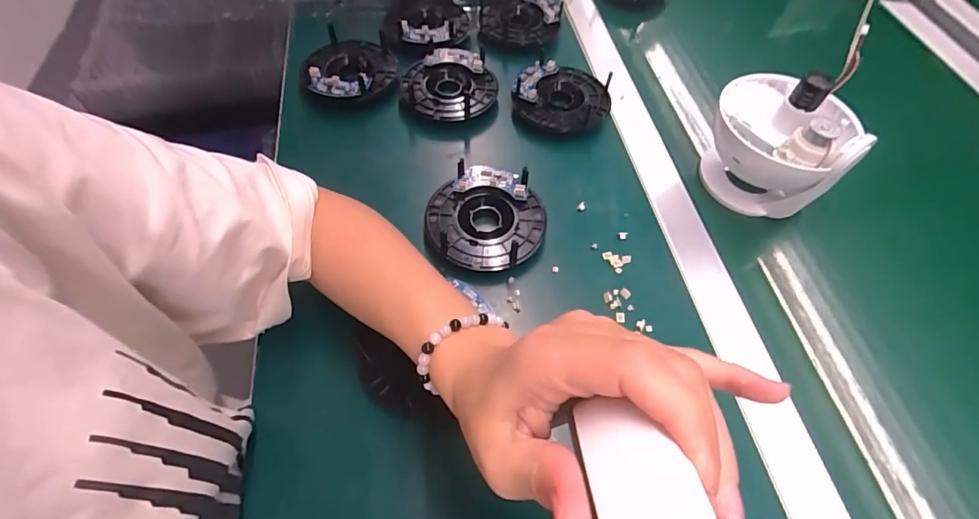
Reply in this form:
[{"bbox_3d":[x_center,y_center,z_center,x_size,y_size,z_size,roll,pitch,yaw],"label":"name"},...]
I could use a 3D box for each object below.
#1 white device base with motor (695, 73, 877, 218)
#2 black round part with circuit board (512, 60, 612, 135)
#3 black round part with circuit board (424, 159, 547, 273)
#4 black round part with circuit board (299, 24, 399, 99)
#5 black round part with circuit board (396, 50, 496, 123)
[{"bbox_3d":[0.257,-0.110,0.413,0.106,0.112,0.107,25,61,14],"label":"white device base with motor"},{"bbox_3d":[0.075,-0.169,0.477,0.098,0.020,0.092,1,59,-1],"label":"black round part with circuit board"},{"bbox_3d":[-0.004,-0.034,0.394,0.098,0.029,0.095,1,59,-1],"label":"black round part with circuit board"},{"bbox_3d":[-0.148,-0.205,0.483,0.094,0.017,0.094,1,59,-1],"label":"black round part with circuit board"},{"bbox_3d":[-0.044,-0.183,0.477,0.098,0.021,0.088,-4,59,-4],"label":"black round part with circuit board"}]

